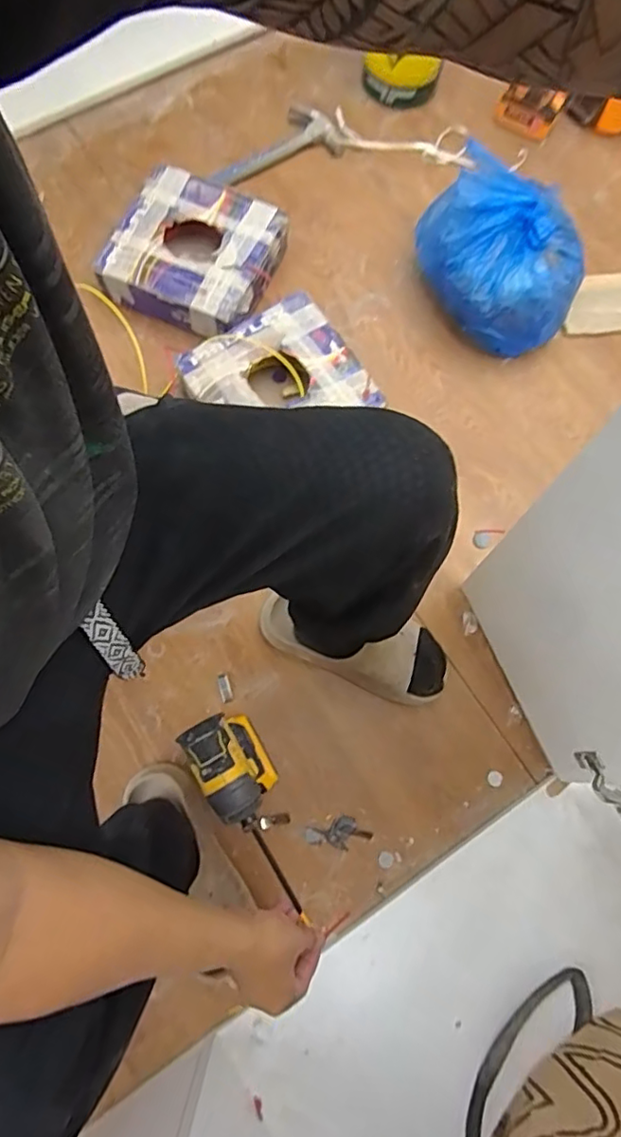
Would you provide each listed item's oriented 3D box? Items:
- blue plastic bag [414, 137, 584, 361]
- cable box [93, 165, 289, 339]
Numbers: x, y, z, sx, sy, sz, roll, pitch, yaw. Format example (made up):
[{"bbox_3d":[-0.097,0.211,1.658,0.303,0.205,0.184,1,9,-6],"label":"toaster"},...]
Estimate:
[{"bbox_3d":[0.322,-0.525,0.983,0.277,0.188,0.257,9,75,0],"label":"blue plastic bag"},{"bbox_3d":[-0.208,-0.561,1.021,0.272,0.073,0.266,22,75,4],"label":"cable box"}]

